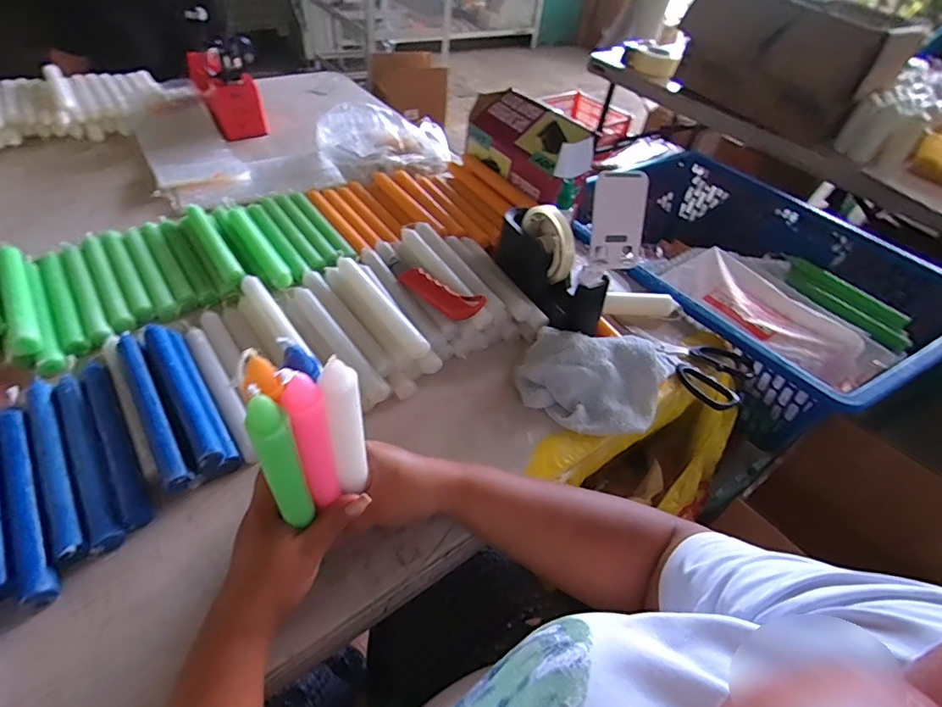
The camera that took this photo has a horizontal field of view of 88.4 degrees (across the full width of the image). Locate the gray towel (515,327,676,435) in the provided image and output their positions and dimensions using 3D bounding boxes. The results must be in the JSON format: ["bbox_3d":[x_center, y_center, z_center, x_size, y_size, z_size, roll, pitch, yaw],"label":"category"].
[{"bbox_3d":[0.138,0.017,0.534,0.150,0.046,0.132,19,45,12],"label":"gray towel"}]

